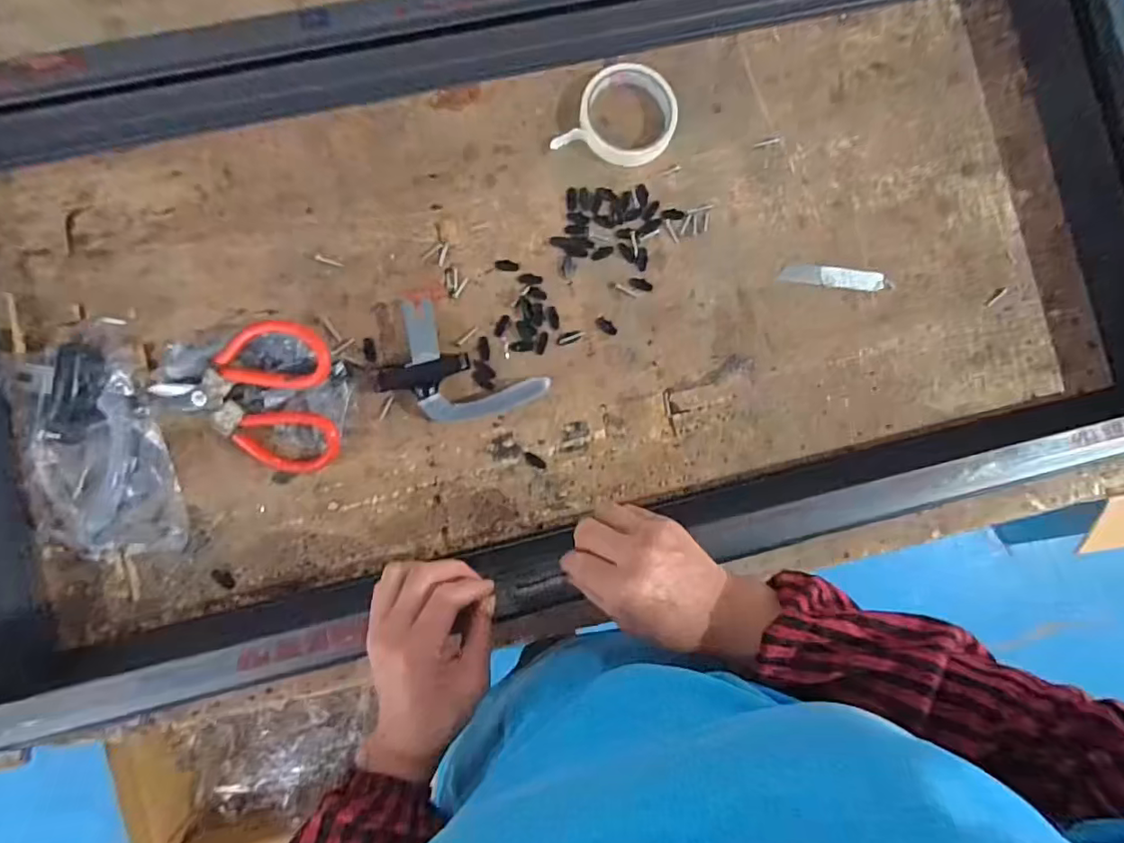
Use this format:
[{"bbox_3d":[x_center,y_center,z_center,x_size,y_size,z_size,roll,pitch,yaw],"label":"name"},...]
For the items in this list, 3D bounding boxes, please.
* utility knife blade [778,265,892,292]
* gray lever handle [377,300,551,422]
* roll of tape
[{"bbox_3d":[0.274,-0.144,0.548,0.111,0.007,0.025,3,88,-4],"label":"utility knife blade"},{"bbox_3d":[-0.092,-0.039,0.505,0.141,0.028,0.086,28,87,-3],"label":"gray lever handle"},{"bbox_3d":[0.056,-0.296,0.529,0.110,0.031,0.084,12,88,-3],"label":"roll of tape"}]

